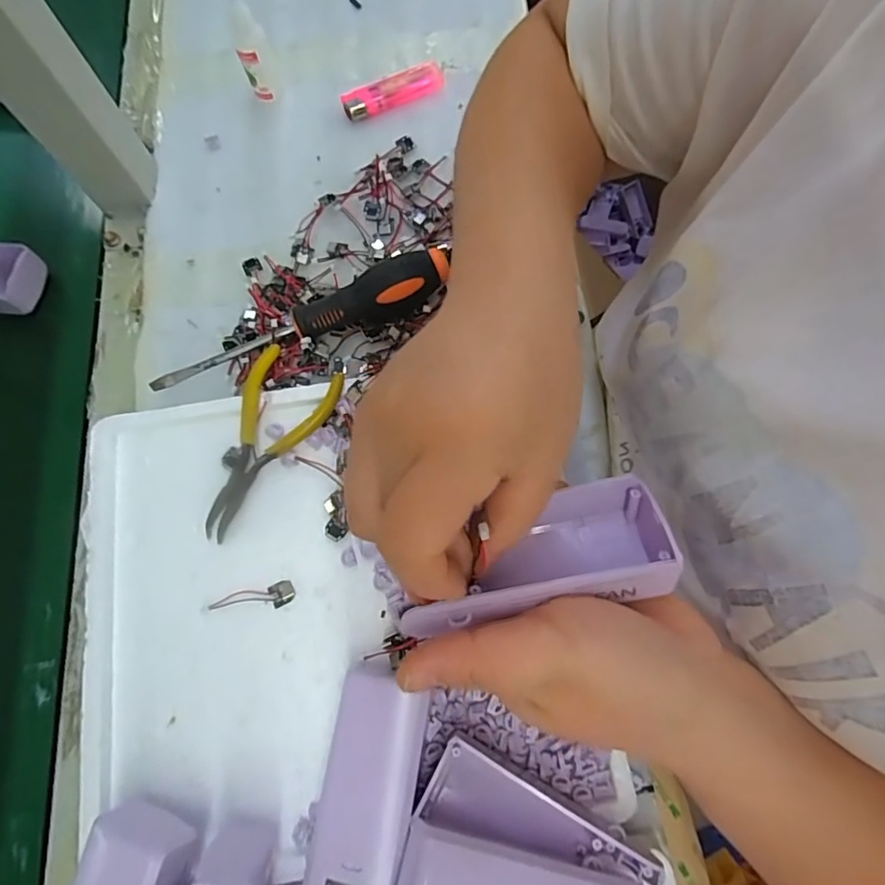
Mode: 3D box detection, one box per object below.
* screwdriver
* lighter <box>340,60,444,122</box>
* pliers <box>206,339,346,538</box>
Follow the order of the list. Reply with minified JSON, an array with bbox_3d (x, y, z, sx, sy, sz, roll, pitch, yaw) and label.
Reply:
[{"bbox_3d":[-0.090,-0.077,0.342,0.199,0.031,0.034,-24,75,-5],"label":"screwdriver"},{"bbox_3d":[-0.038,-0.272,0.410,0.080,0.013,0.021,-23,75,-5],"label":"lighter"},{"bbox_3d":[-0.109,0.002,0.315,0.054,0.015,0.115,27,77,9],"label":"pliers"}]

